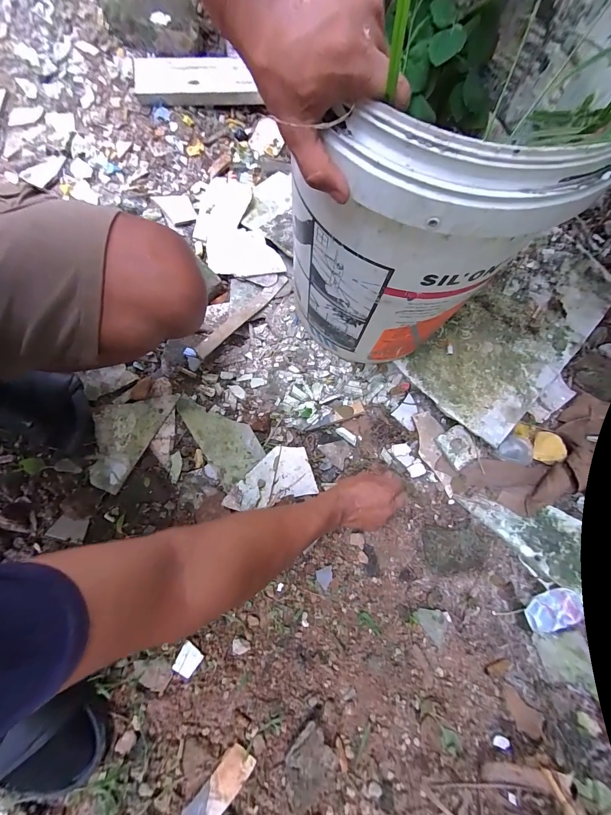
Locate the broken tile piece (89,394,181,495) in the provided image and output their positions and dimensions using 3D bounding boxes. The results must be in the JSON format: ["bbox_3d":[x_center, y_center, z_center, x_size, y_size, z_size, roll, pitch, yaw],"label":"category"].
[{"bbox_3d":[-0.314,0.041,0.520,0.111,0.013,0.180,27,78,7],"label":"broken tile piece"}]

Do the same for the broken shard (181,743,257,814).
[{"bbox_3d":[-0.108,0.473,0.378,0.095,0.009,0.034,-43,50,-21],"label":"broken shard"}]

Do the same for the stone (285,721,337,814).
[{"bbox_3d":[0.002,0.453,0.386,0.069,0.012,0.069,5,70,-14],"label":"stone"}]

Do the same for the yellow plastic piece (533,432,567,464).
[{"bbox_3d":[0.423,0.069,0.531,0.044,0.009,0.058,9,57,35],"label":"yellow plastic piece"}]

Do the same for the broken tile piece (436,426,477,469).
[{"bbox_3d":[0.262,0.066,0.524,0.056,0.018,0.062,-30,78,-7],"label":"broken tile piece"}]

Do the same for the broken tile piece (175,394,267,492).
[{"bbox_3d":[-0.142,0.042,0.517,0.088,0.011,0.173,-33,78,-7],"label":"broken tile piece"}]

